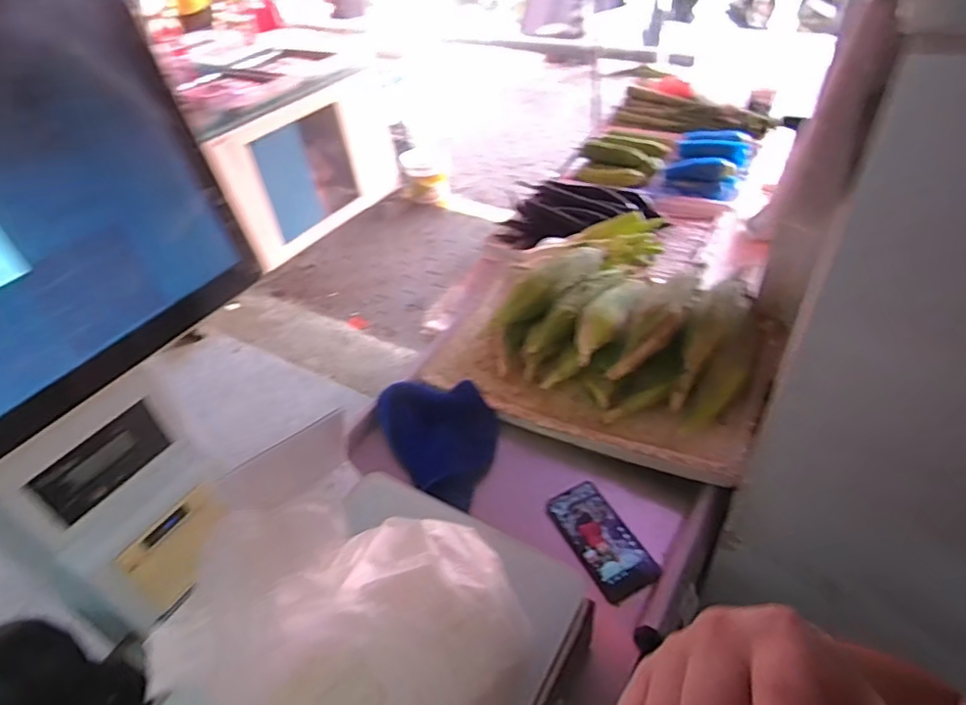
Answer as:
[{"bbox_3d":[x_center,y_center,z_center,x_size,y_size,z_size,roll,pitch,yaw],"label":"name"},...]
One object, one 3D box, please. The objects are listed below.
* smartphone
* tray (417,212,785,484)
[{"bbox_3d":[0.153,0.242,0.764,0.077,0.014,0.168,-24,42,-13],"label":"smartphone"},{"bbox_3d":[0.219,-0.068,0.989,0.525,0.150,0.479,19,47,25],"label":"tray"}]

